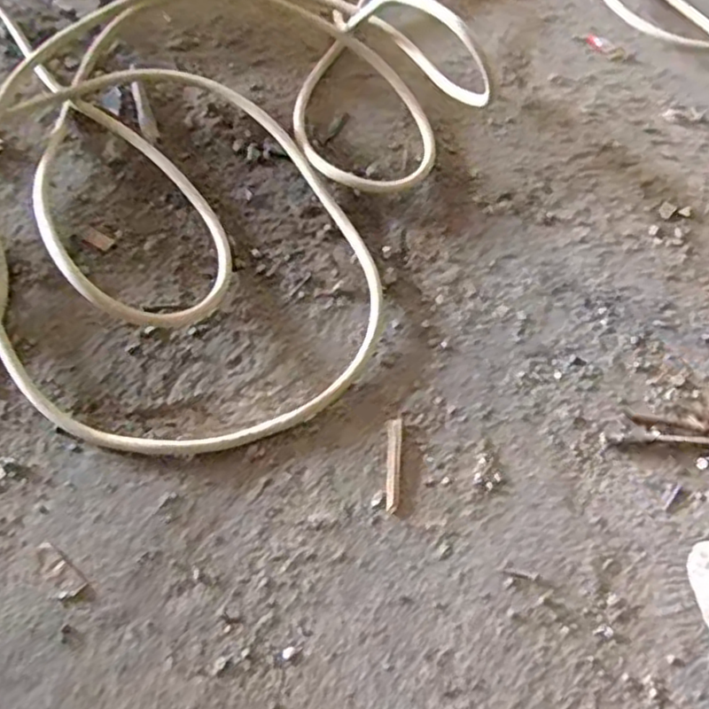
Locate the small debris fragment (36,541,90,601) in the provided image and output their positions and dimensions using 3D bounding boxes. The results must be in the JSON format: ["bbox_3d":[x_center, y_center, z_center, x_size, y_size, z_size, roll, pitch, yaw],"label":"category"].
[{"bbox_3d":[-0.177,0.129,0.413,0.038,0.004,0.016,39,68,15],"label":"small debris fragment"}]

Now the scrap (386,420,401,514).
[{"bbox_3d":[0.027,0.073,0.464,0.010,0.004,0.064,3,64,-2],"label":"scrap"}]

